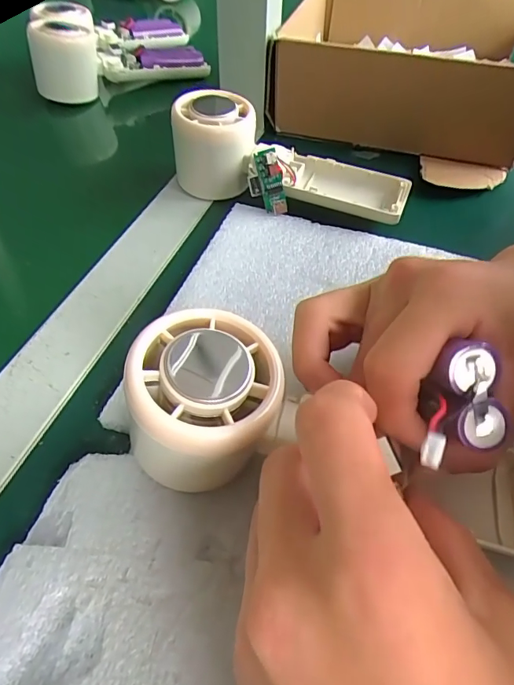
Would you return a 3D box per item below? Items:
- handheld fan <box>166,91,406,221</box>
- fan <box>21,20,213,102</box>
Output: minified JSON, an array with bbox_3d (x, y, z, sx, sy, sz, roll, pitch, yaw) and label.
[{"bbox_3d":[0.020,-0.120,0.305,0.158,0.050,0.054,17,52,13],"label":"handheld fan"},{"bbox_3d":[-0.131,-0.281,0.437,0.160,0.063,0.046,-20,53,-17],"label":"fan"}]

